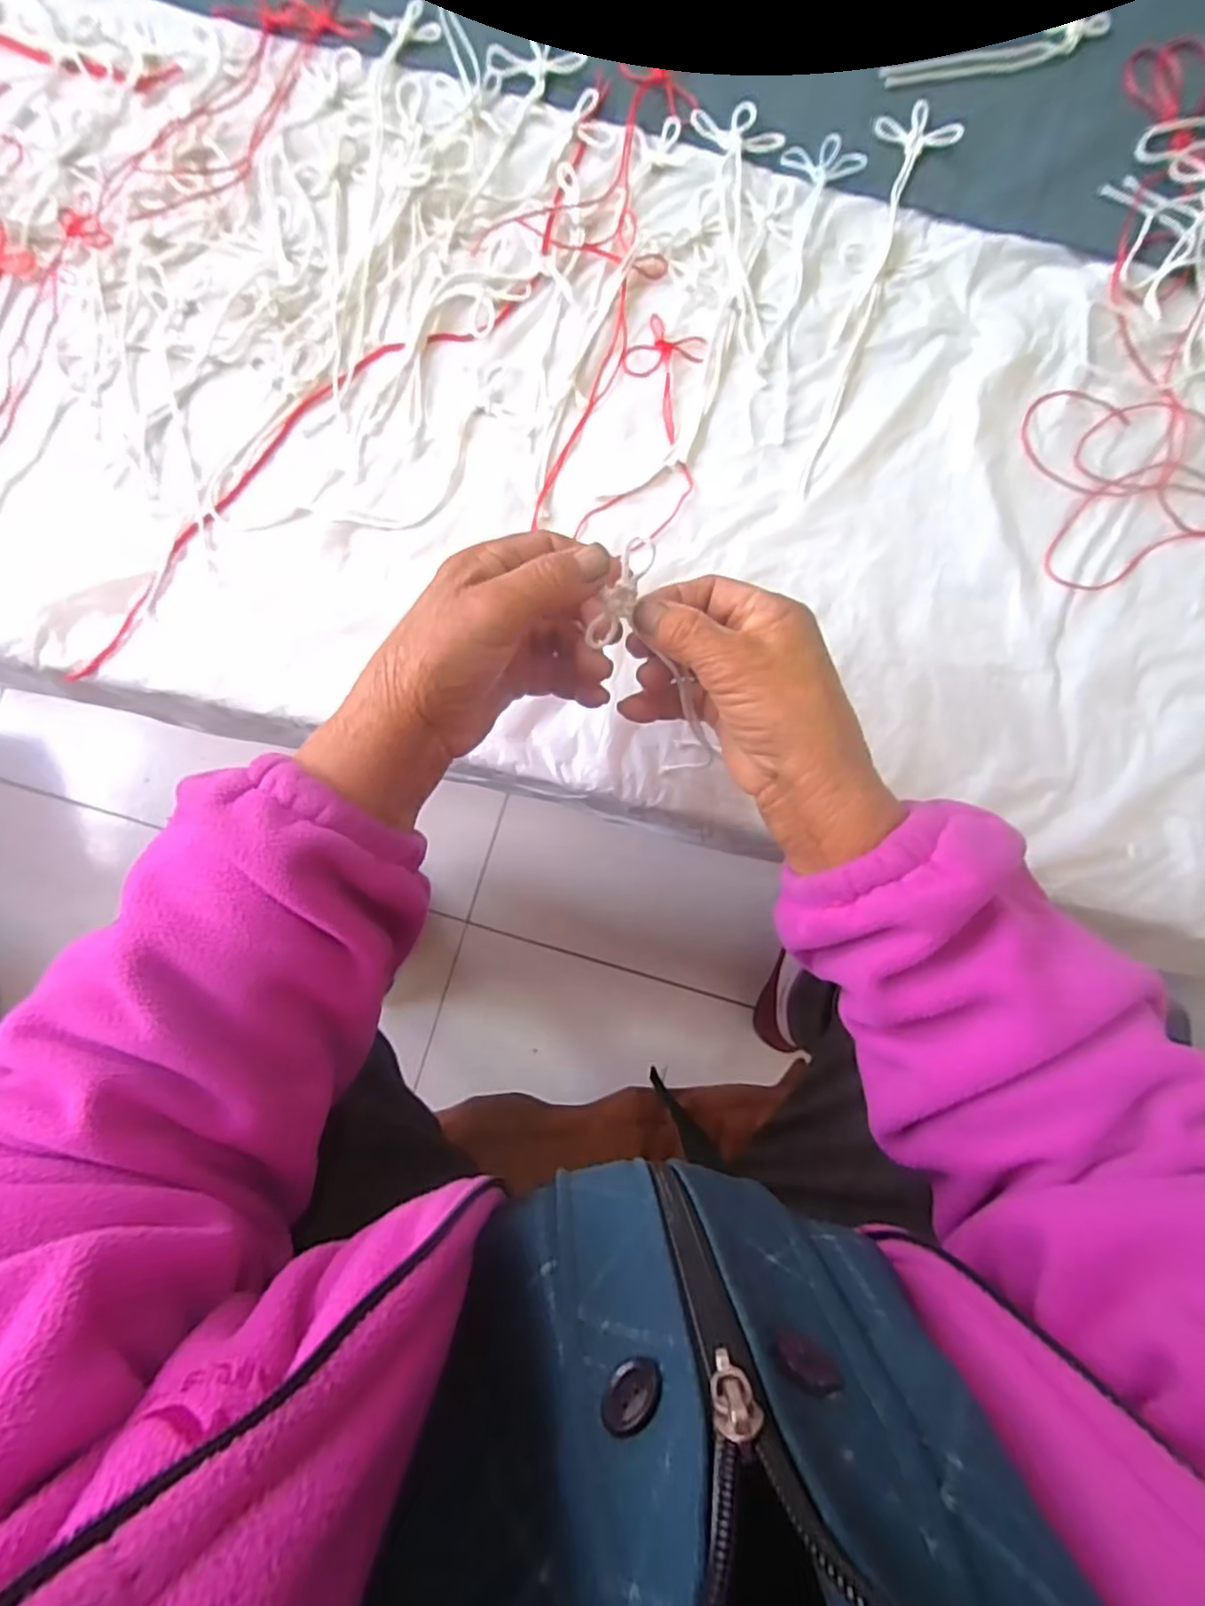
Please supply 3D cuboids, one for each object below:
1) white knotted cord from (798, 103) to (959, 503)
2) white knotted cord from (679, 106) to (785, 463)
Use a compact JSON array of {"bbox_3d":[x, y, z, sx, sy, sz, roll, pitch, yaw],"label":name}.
[{"bbox_3d":[0.161,-0.319,0.419,0.048,0.008,0.272,20,85,-1],"label":"white knotted cord"},{"bbox_3d":[0.079,-0.325,0.416,0.051,0.005,0.232,3,86,-2],"label":"white knotted cord"}]

